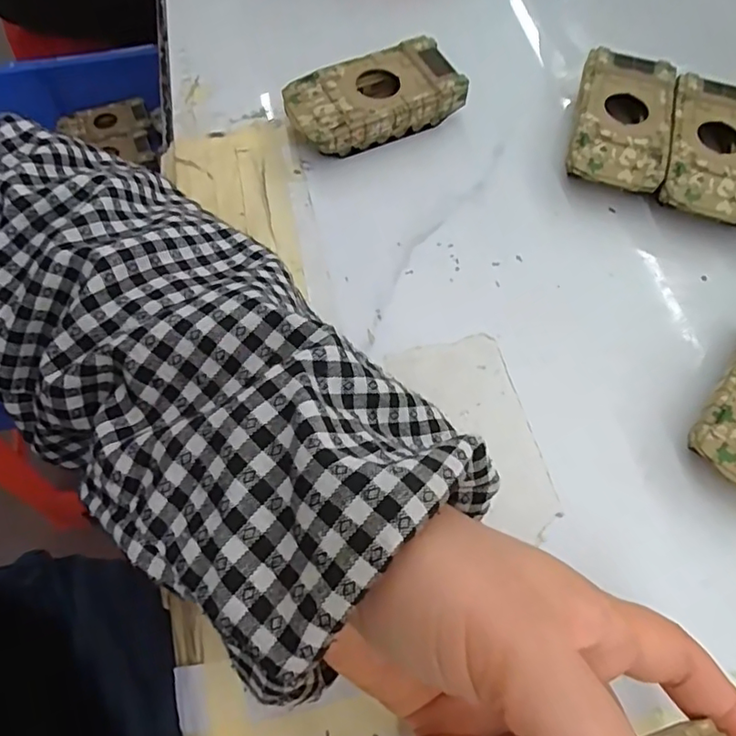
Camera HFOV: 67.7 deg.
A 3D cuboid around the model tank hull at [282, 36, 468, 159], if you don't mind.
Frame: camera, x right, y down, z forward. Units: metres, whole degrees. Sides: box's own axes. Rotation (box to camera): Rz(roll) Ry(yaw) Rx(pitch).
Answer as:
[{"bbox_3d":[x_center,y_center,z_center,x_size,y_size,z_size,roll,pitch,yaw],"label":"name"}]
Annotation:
[{"bbox_3d":[0.003,-0.151,0.312,0.095,0.025,0.047,-23,67,-12],"label":"model tank hull"}]

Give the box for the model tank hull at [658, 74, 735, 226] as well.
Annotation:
[{"bbox_3d":[0.189,-0.117,0.304,0.049,0.024,0.094,17,65,7],"label":"model tank hull"}]

